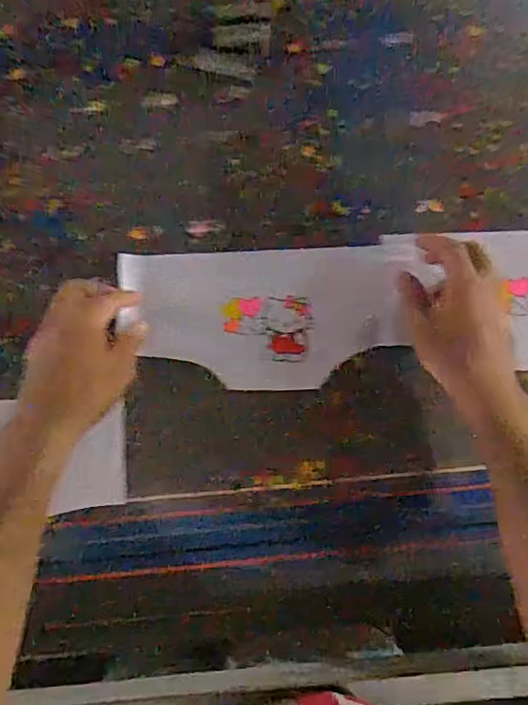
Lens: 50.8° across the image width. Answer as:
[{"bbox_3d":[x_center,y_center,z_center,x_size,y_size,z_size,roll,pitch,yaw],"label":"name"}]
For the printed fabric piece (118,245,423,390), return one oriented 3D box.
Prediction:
[{"bbox_3d":[0.001,-0.034,0.533,0.260,0.016,0.135,-2,77,1],"label":"printed fabric piece"}]

